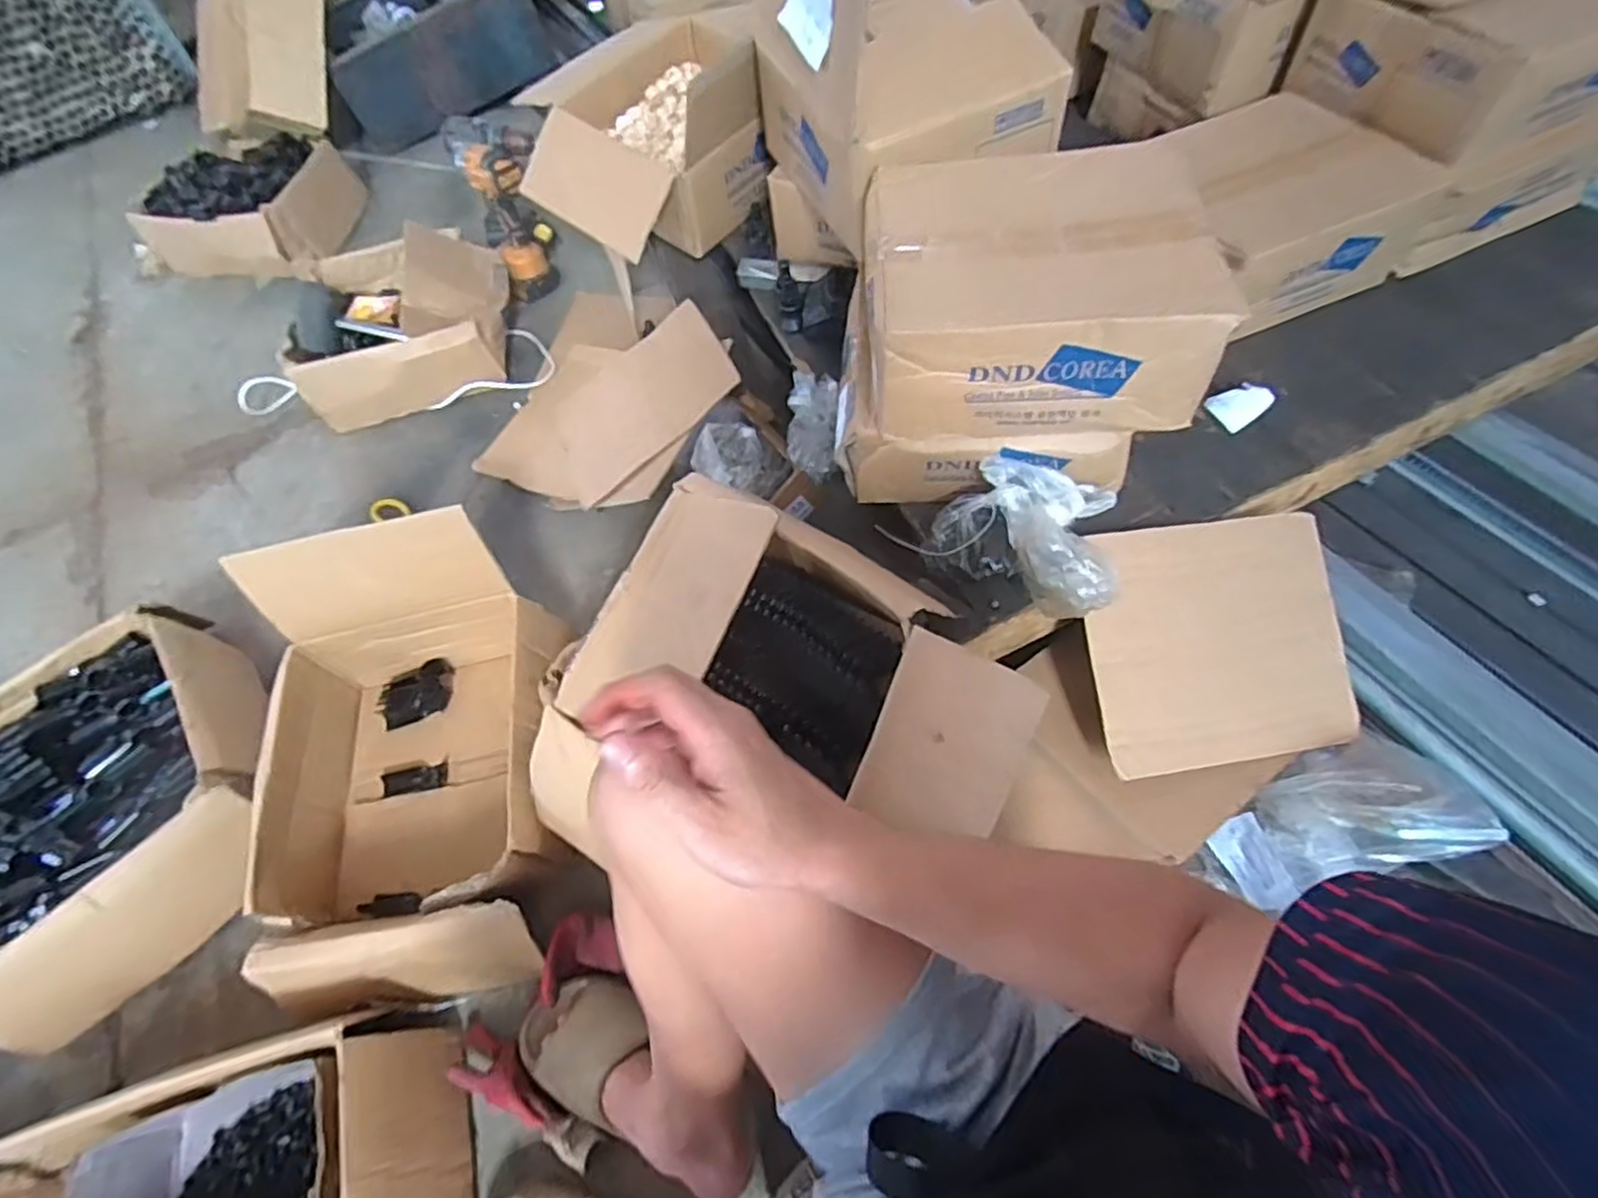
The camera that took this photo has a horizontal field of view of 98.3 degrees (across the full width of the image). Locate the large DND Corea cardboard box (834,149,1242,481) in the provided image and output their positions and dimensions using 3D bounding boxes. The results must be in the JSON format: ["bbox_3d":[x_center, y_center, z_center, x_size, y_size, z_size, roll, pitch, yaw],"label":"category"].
[{"bbox_3d":[0.222,-0.315,0.729,0.337,0.177,0.283,2,59,6],"label":"large DND Corea cardboard box"}]

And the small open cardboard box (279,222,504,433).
[{"bbox_3d":[-0.702,-0.521,1.235,0.327,0.141,0.408,-13,58,-3],"label":"small open cardboard box"}]

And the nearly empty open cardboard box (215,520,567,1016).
[{"bbox_3d":[-0.436,0.177,0.753,0.297,0.264,0.432,-10,58,-1],"label":"nearly empty open cardboard box"}]

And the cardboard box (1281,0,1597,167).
[{"bbox_3d":[0.885,-0.736,0.903,0.304,0.134,0.320,-23,59,-10],"label":"cardboard box"}]

